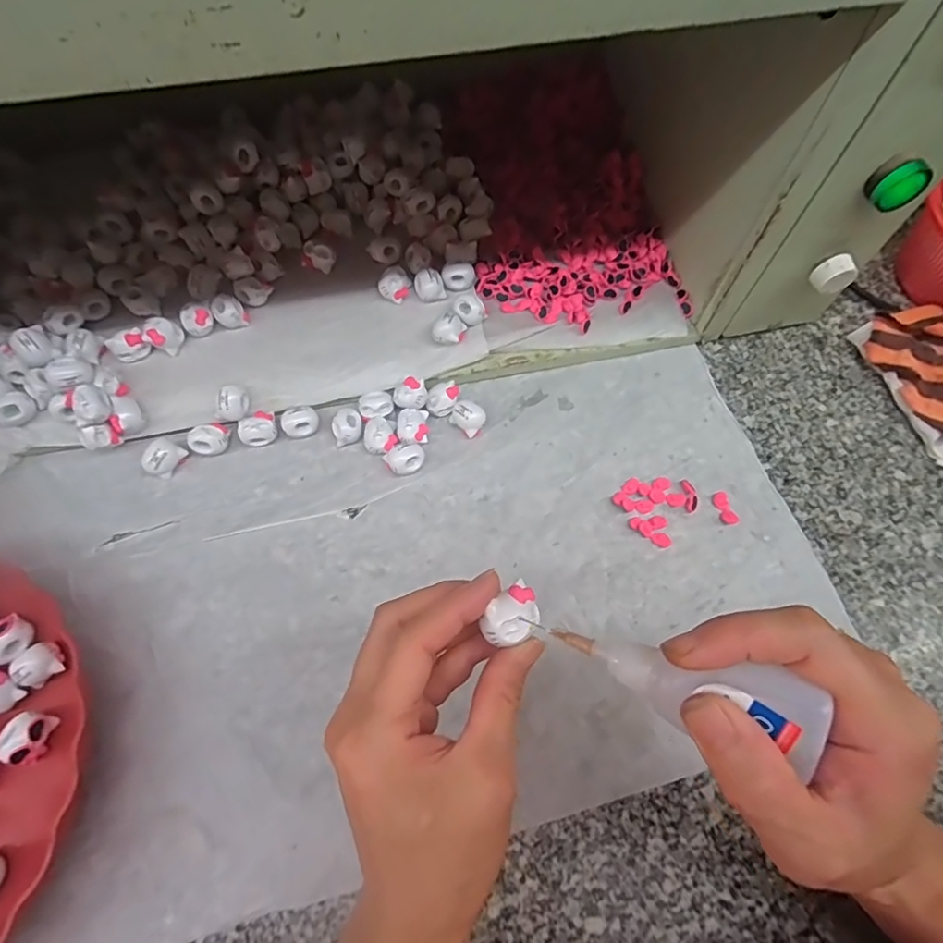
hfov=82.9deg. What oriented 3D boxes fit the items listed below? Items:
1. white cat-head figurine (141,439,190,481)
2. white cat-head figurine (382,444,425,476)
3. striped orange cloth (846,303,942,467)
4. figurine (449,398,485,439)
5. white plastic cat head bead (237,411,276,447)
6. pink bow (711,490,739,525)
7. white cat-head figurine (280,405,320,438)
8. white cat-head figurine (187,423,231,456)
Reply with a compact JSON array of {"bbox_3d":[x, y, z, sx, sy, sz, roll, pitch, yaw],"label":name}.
[{"bbox_3d":[-0.215,-0.010,0.373,0.020,0.018,0.025,27,68,10],"label":"white cat-head figurine"},{"bbox_3d":[-0.046,-0.008,0.375,0.027,0.016,0.018,-27,69,-13],"label":"white cat-head figurine"},{"bbox_3d":[0.359,-0.072,0.406,0.079,0.034,0.128,-17,67,-9],"label":"striped orange cloth"},{"bbox_3d":[-0.001,-0.039,0.389,0.020,0.018,0.024,-40,73,-17],"label":"figurine"},{"bbox_3d":[-0.153,-0.029,0.384,0.025,0.016,0.021,-26,69,-12],"label":"white plastic cat head bead"},{"bbox_3d":[0.177,0.025,0.372,0.012,0.005,0.024,-21,68,-11],"label":"pink bow"},{"bbox_3d":[-0.123,-0.034,0.386,0.025,0.017,0.020,-22,68,-11],"label":"white cat-head figurine"},{"bbox_3d":[-0.185,-0.023,0.378,0.023,0.018,0.022,-2,66,-3],"label":"white cat-head figurine"}]

